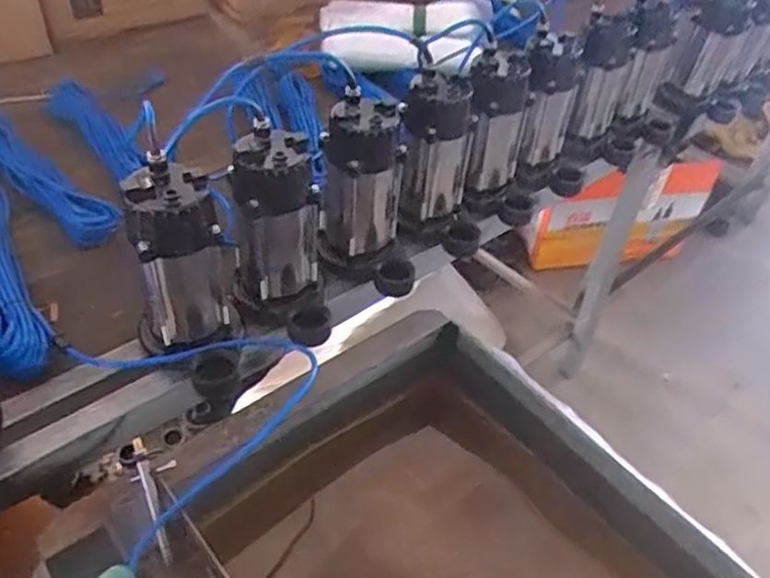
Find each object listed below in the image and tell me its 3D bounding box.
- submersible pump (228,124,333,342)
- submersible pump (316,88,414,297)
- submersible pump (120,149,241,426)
[{"bbox_3d":[-0.128,-0.058,0.805,0.111,0.222,0.136,-4,44,-11],"label":"submersible pump"},{"bbox_3d":[-0.016,-0.120,0.897,0.143,0.232,0.115,13,44,7],"label":"submersible pump"},{"bbox_3d":[-0.229,-0.006,0.759,0.117,0.252,0.182,-7,45,-14],"label":"submersible pump"}]

